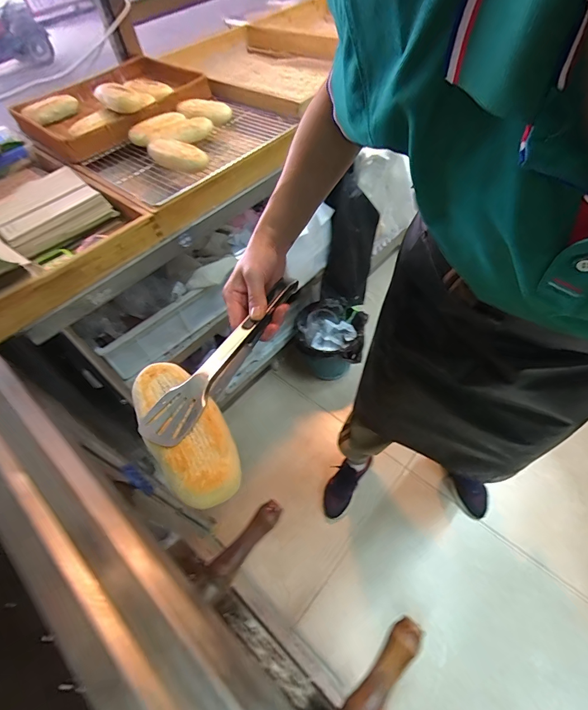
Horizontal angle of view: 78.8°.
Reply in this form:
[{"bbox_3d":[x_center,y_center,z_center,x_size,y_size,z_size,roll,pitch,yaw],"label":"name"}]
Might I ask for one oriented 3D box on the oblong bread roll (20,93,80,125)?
[{"bbox_3d":[-0.660,-0.674,0.980,0.141,0.046,0.052,-38,59,-20],"label":"oblong bread roll"}]

